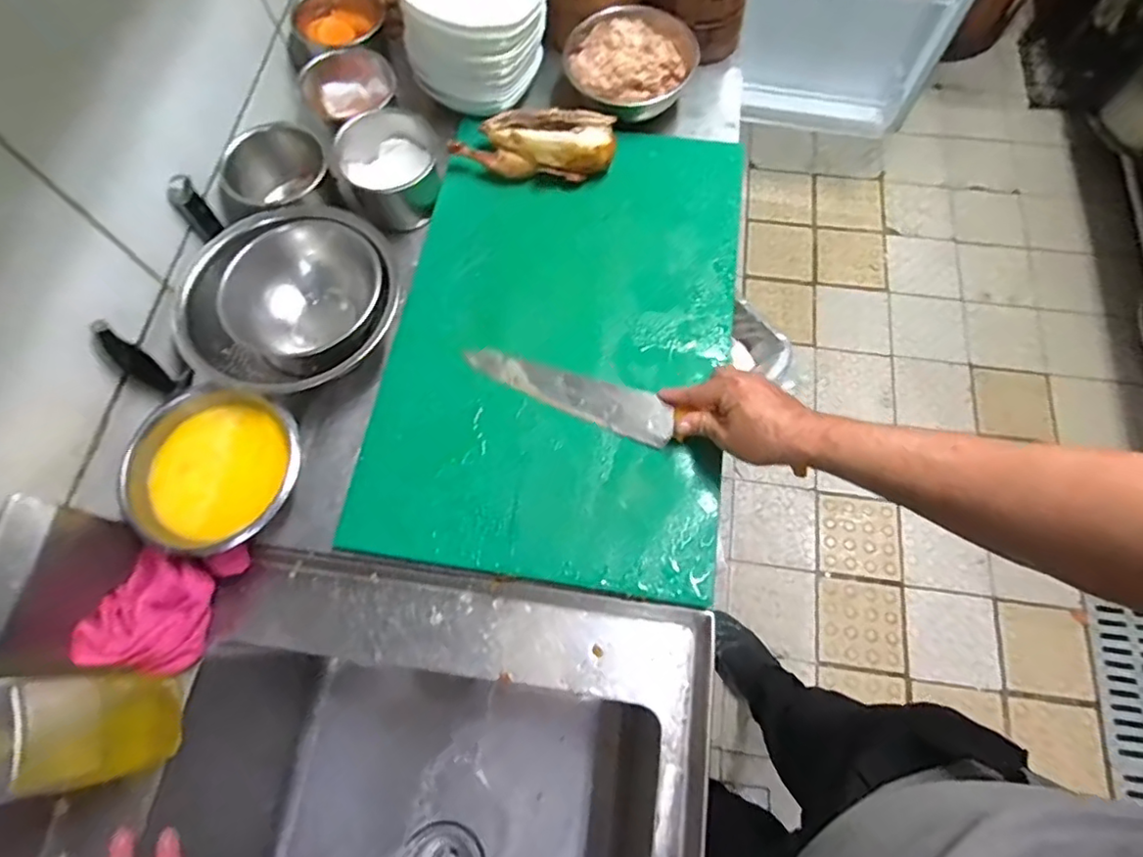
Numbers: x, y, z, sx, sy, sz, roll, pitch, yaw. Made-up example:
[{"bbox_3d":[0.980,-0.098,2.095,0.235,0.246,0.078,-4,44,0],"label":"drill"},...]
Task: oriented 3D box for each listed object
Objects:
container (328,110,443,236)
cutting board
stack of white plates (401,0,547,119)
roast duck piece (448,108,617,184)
[{"bbox_3d":[-0.222,-0.324,0.743,0.115,0.091,0.115,-25,70,-8],"label":"container"},{"bbox_3d":[-0.008,-0.126,0.686,0.375,0.023,0.582,7,69,4],"label":"cutting board"},{"bbox_3d":[-0.114,-0.504,0.761,0.126,0.144,0.148,30,73,12],"label":"stack of white plates"},{"bbox_3d":[-0.045,-0.358,0.745,0.193,0.043,0.084,1,69,2],"label":"roast duck piece"}]

